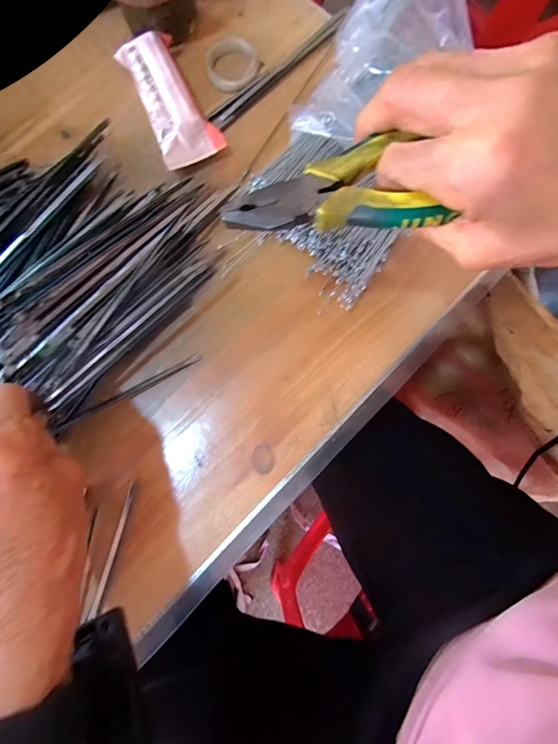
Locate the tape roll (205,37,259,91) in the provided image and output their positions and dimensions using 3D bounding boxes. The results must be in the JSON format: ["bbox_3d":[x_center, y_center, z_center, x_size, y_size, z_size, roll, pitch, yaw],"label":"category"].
[{"bbox_3d":[-0.042,-0.280,0.314,0.047,0.011,0.045,0,80,0],"label":"tape roll"}]

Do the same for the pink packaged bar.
[{"bbox_3d":[-0.094,-0.237,0.296,0.051,0.021,0.122,-24,81,-5],"label":"pink packaged bar"}]

